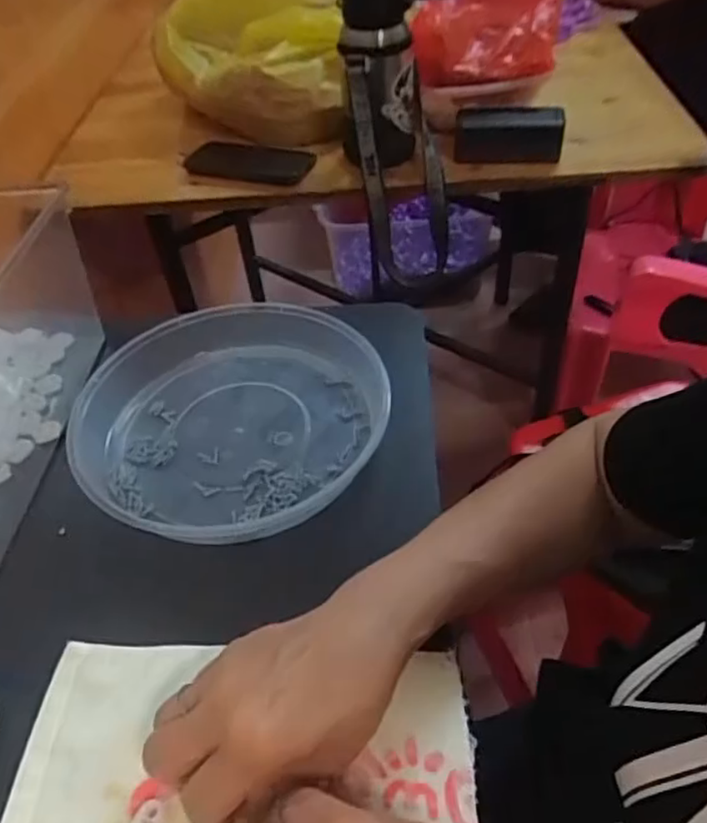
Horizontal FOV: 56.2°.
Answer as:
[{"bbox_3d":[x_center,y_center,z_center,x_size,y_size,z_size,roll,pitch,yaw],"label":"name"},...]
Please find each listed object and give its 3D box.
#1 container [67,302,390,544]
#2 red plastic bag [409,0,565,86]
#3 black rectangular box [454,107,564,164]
[{"bbox_3d":[-0.094,-0.004,0.514,0.221,0.030,0.215,-2,46,2],"label":"container"},{"bbox_3d":[0.171,-0.497,0.843,0.166,0.081,0.225,6,47,11],"label":"red plastic bag"},{"bbox_3d":[0.189,-0.342,0.814,0.127,0.048,0.062,1,47,7],"label":"black rectangular box"}]

